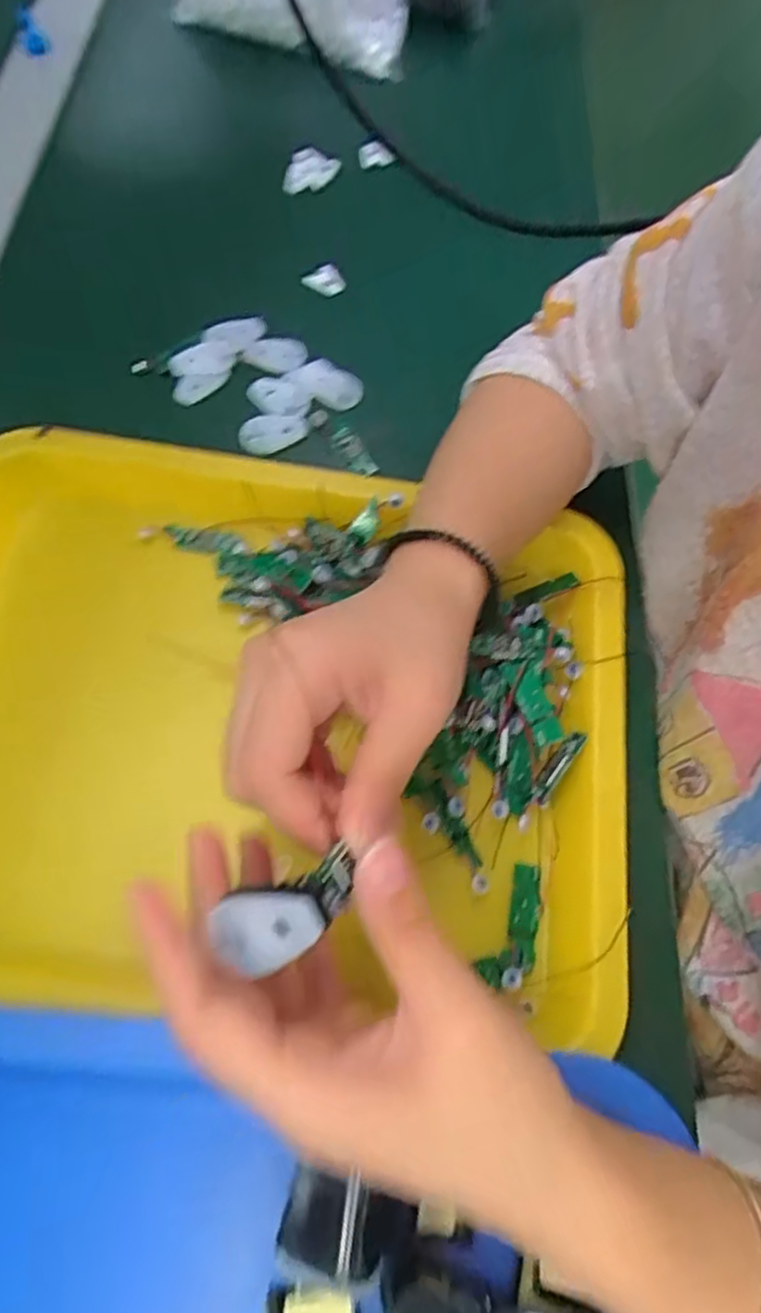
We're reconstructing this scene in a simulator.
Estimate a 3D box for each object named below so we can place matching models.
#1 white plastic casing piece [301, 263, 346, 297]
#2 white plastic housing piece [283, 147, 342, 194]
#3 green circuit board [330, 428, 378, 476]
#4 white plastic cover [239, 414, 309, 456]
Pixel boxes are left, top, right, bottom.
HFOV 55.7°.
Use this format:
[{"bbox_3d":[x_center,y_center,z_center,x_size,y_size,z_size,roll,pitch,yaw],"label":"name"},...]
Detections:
[{"bbox_3d":[-0.036,-0.242,0.461,0.027,0.020,0.007,-2,65,-5],"label":"white plastic casing piece"},{"bbox_3d":[-0.049,-0.335,0.495,0.024,0.013,0.048,32,67,11],"label":"white plastic housing piece"},{"bbox_3d":[-0.016,-0.116,0.409,0.014,0.007,0.032,-35,72,-18],"label":"green circuit board"},{"bbox_3d":[-0.061,-0.128,0.409,0.038,0.010,0.021,-23,69,-13],"label":"white plastic cover"}]

